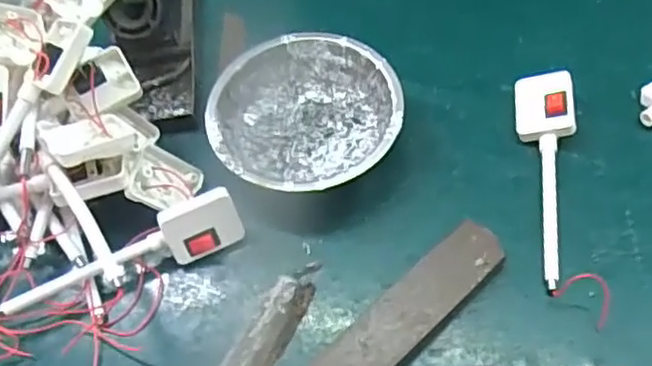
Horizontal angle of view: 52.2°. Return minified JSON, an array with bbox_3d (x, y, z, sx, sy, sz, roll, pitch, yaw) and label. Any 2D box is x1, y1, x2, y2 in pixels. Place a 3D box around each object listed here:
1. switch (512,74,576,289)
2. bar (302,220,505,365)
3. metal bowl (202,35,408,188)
[{"bbox_3d":[0.146,-0.009,0.426,0.035,0.022,0.148,0,58,5],"label":"switch"},{"bbox_3d":[0.024,0.093,0.378,0.196,0.017,0.039,-39,62,-18],"label":"bar"},{"bbox_3d":[-0.013,-0.041,0.452,0.123,0.036,0.124,-2,57,4],"label":"metal bowl"}]

